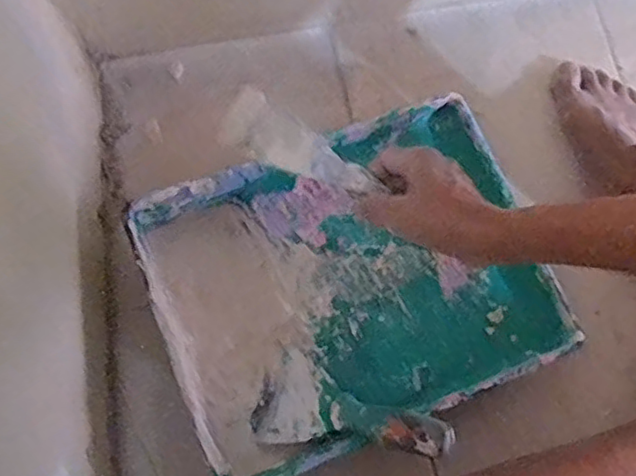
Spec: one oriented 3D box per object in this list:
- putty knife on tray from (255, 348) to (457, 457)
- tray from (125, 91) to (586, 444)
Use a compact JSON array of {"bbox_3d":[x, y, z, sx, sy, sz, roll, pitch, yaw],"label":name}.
[{"bbox_3d":[0.028,0.148,0.538,0.182,0.017,0.076,1,70,37],"label":"putty knife on tray"},{"bbox_3d":[0.037,0.040,0.589,0.336,0.062,0.285,-21,75,-5],"label":"tray"}]

